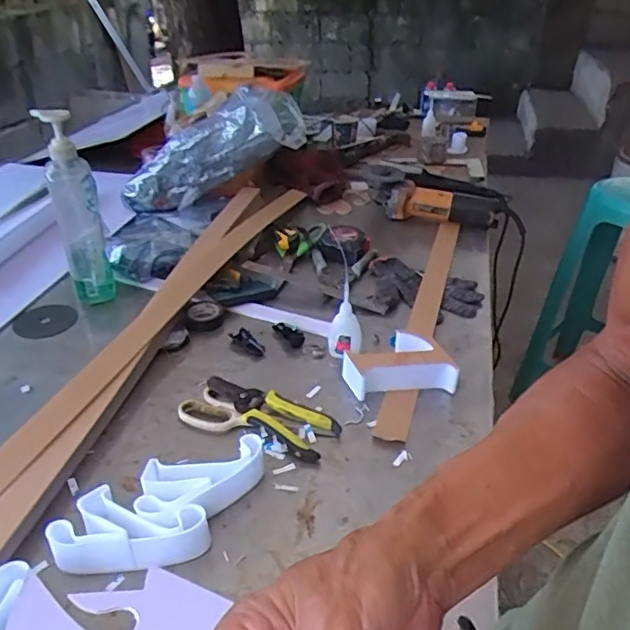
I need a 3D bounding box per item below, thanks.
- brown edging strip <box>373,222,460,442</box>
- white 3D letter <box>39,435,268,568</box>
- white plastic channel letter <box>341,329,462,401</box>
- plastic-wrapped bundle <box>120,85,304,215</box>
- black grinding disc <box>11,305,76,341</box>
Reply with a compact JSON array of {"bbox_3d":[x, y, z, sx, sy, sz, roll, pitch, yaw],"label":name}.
[{"bbox_3d":[0.181,-0.022,0.928,0.041,0.007,0.642,11,34,14],"label":"brown edging strip"},{"bbox_3d":[-0.140,0.187,0.556,0.203,0.043,0.090,-13,35,-19],"label":"white 3D letter"},{"bbox_3d":[0.105,0.063,0.750,0.132,0.048,0.083,-4,33,-6],"label":"white plastic channel letter"},{"bbox_3d":[-0.215,-0.344,1.206,0.403,0.150,0.160,-30,36,1],"label":"plastic-wrapped bundle"},{"bbox_3d":[-0.402,0.009,0.864,0.084,0.006,0.070,-15,46,-23],"label":"black grinding disc"}]

